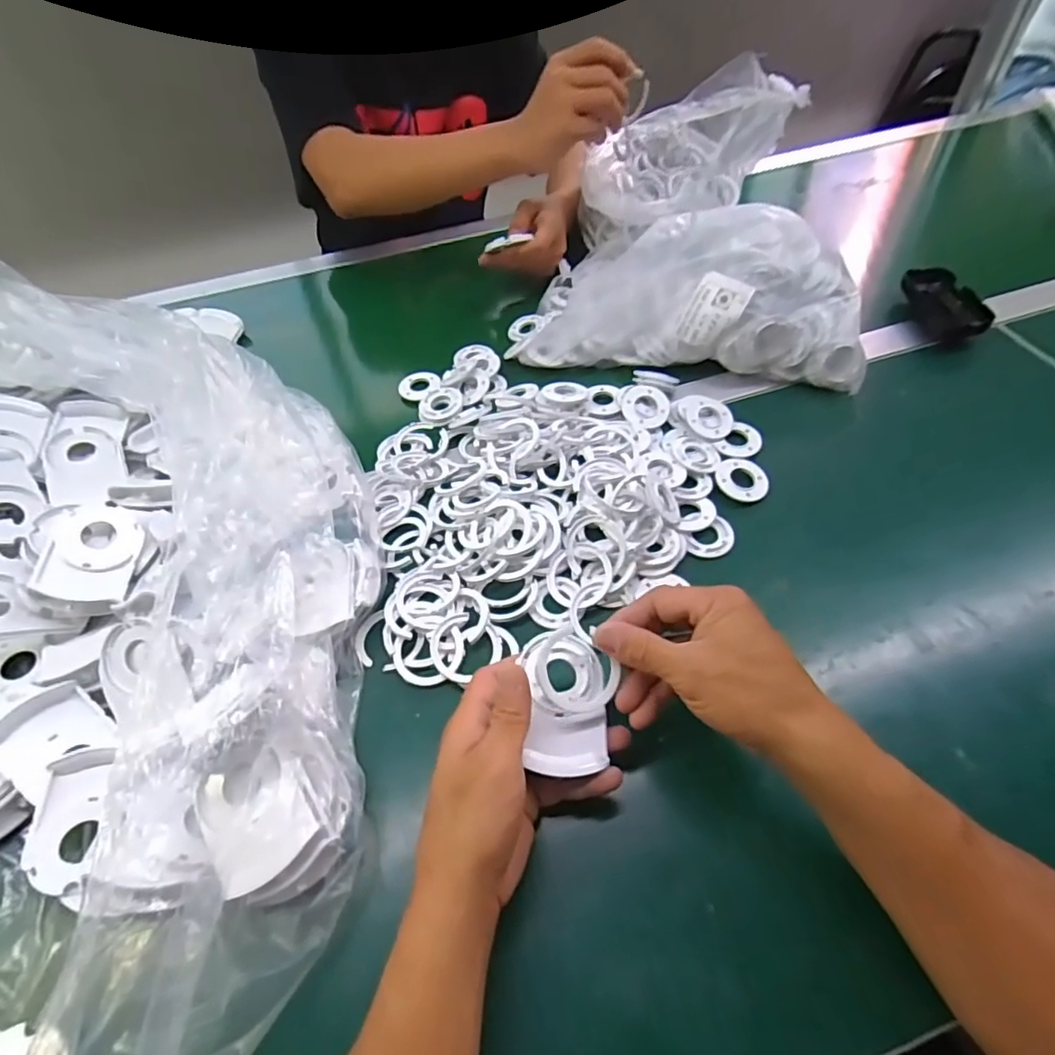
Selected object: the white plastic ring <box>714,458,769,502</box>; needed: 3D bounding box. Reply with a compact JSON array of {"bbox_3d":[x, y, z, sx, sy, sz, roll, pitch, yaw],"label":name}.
[{"bbox_3d":[0.184,-0.042,0.502,0.045,0.006,0.040,26,58,23],"label":"white plastic ring"}]

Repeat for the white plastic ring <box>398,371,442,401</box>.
[{"bbox_3d":[-0.114,-0.151,0.623,0.044,0.010,0.047,-2,52,3],"label":"white plastic ring"}]

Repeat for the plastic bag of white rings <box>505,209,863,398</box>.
[{"bbox_3d":[0.160,-0.233,0.587,0.331,0.095,0.141,4,54,5],"label":"plastic bag of white rings"}]

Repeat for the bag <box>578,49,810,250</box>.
[{"bbox_3d":[0.171,-0.424,0.666,0.266,0.107,0.154,-34,60,-3],"label":"bag"}]

